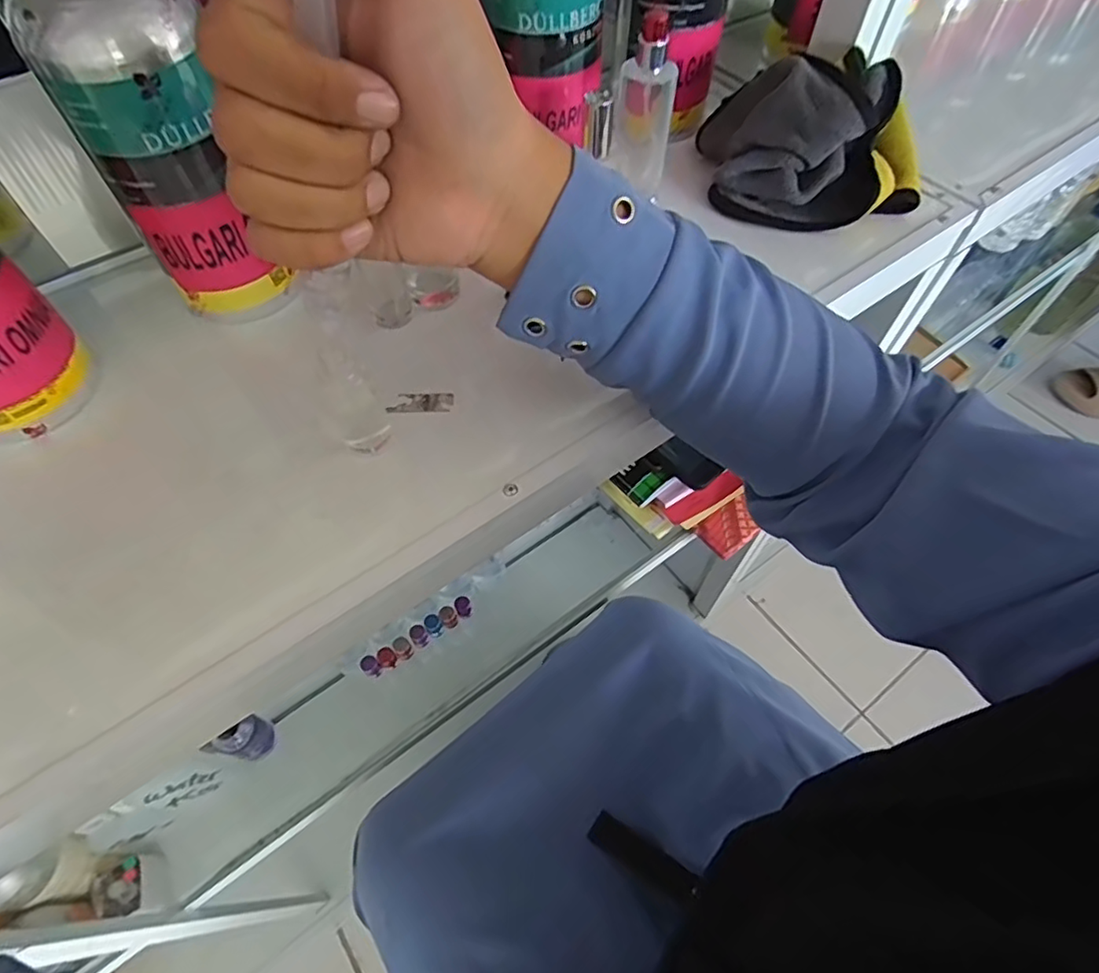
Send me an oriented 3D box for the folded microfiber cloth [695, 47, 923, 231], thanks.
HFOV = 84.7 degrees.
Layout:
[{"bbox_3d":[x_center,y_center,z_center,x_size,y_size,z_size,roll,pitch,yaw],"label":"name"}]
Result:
[{"bbox_3d":[0.175,-0.228,0.391,0.129,0.073,0.092,0,58,0],"label":"folded microfiber cloth"}]

